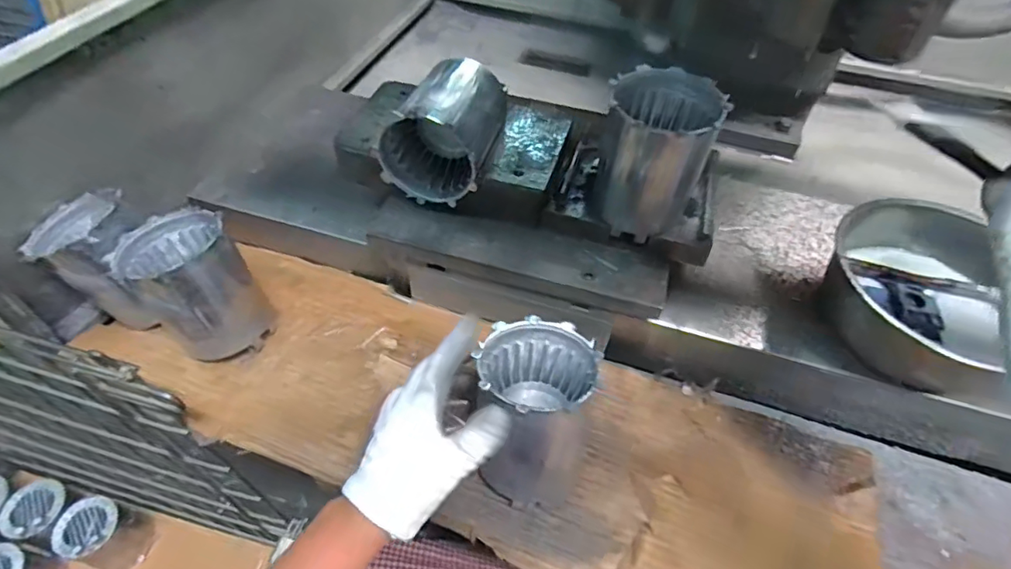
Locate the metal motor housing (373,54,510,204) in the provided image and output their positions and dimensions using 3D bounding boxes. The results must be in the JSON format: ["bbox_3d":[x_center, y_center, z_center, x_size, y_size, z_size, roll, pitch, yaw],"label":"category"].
[{"bbox_3d":[-0.053,-0.151,0.518,0.089,0.087,0.123,16,53,10],"label":"metal motor housing"}]

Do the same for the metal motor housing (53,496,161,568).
[{"bbox_3d":[-0.641,0.401,0.864,0.094,0.114,0.094,13,52,8],"label":"metal motor housing"}]

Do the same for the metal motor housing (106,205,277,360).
[{"bbox_3d":[-0.295,0.004,0.515,0.094,0.115,0.111,-30,59,-24],"label":"metal motor housing"}]

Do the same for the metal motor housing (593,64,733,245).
[{"bbox_3d":[0.127,-0.114,0.477,0.095,0.112,0.085,23,54,15],"label":"metal motor housing"}]

